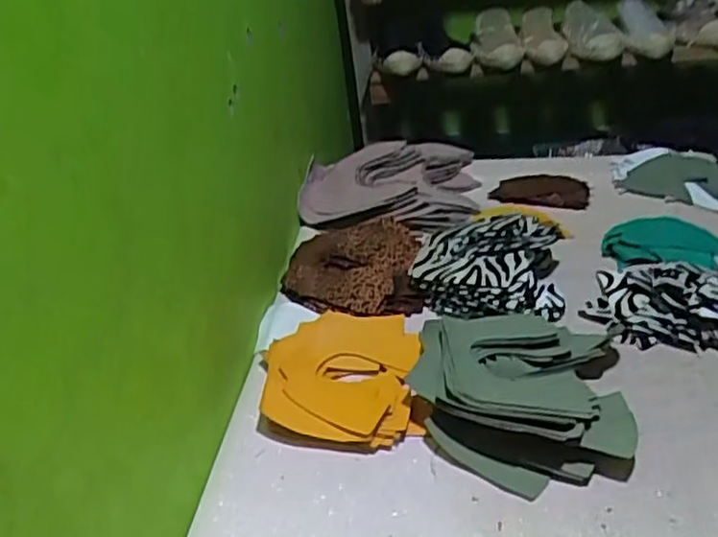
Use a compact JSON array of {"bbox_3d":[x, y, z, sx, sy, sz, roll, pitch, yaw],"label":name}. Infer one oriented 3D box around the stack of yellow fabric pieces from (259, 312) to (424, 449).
[{"bbox_3d":[-0.020,0.113,0.748,0.165,0.032,0.179,-2,34,7],"label":"stack of yellow fabric pieces"}]

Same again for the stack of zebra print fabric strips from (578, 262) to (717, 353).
[{"bbox_3d":[0.360,0.041,0.766,0.205,0.057,0.122,17,40,30],"label":"stack of zebra print fabric strips"}]

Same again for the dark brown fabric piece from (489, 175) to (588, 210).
[{"bbox_3d":[0.270,-0.119,1.050,0.139,0.010,0.102,-2,33,7],"label":"dark brown fabric piece"}]

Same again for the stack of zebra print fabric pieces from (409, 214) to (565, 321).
[{"bbox_3d":[0.156,-0.010,0.856,0.175,0.049,0.170,0,34,9],"label":"stack of zebra print fabric pieces"}]

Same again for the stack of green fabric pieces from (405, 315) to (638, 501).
[{"bbox_3d":[0.159,0.113,0.695,0.199,0.061,0.218,1,34,11],"label":"stack of green fabric pieces"}]

